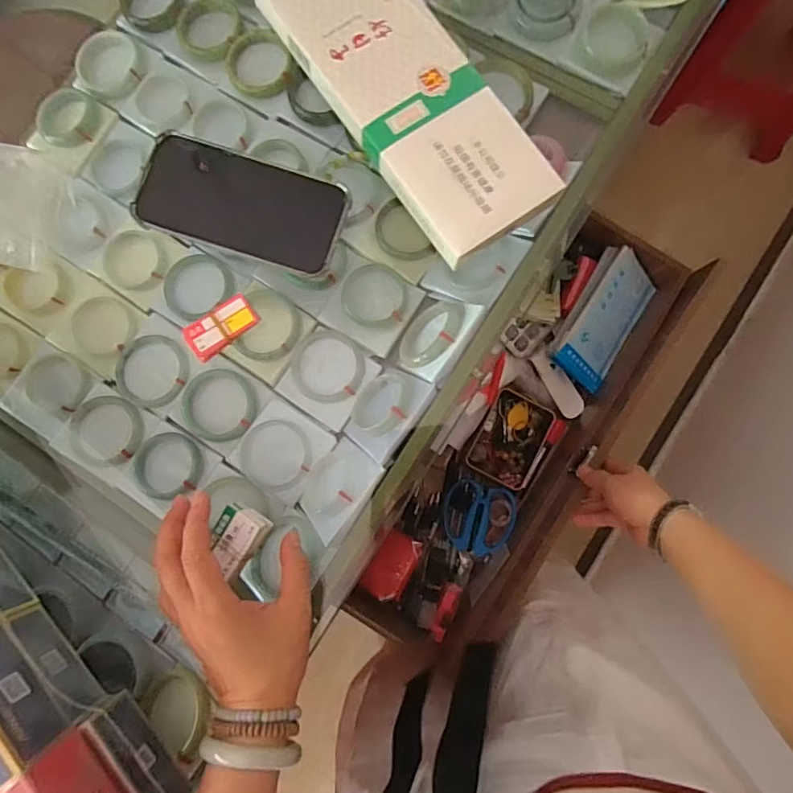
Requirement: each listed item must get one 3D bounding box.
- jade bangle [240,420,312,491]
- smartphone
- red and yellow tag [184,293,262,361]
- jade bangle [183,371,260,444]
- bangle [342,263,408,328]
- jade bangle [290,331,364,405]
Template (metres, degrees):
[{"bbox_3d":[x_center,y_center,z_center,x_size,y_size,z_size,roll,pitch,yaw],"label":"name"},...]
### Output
[{"bbox_3d":[-0.111,0.054,0.470,0.065,0.010,0.064,-6,84,0],"label":"jade bangle"},{"bbox_3d":[-0.121,-0.153,0.403,0.159,0.014,0.080,16,85,-1],"label":"smartphone"},{"bbox_3d":[-0.136,-0.055,0.396,0.055,0.012,0.029,-36,85,-3],"label":"red and yellow tag"},{"bbox_3d":[-0.167,0.007,0.483,0.069,0.009,0.070,-2,84,1],"label":"jade bangle"},{"bbox_3d":[-0.022,-0.097,0.488,0.064,0.006,0.062,-3,84,1],"label":"bangle"},{"bbox_3d":[-0.065,-0.029,0.480,0.068,0.010,0.070,-6,84,0],"label":"jade bangle"}]

